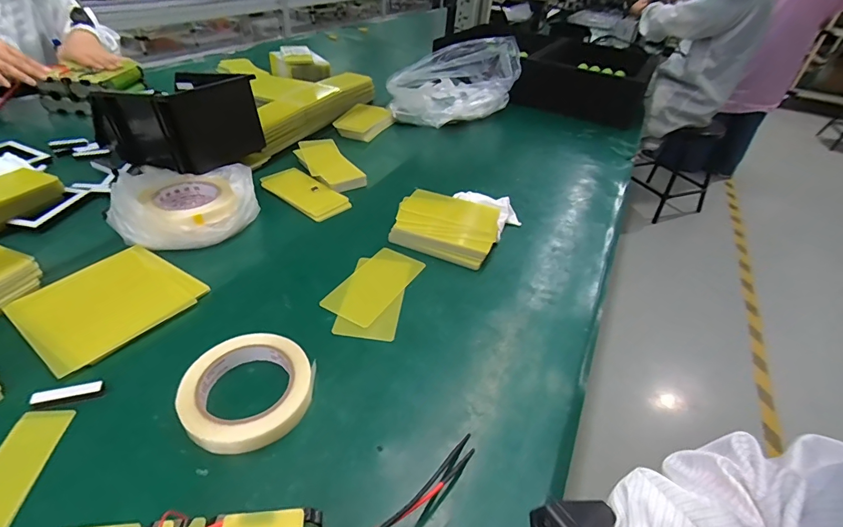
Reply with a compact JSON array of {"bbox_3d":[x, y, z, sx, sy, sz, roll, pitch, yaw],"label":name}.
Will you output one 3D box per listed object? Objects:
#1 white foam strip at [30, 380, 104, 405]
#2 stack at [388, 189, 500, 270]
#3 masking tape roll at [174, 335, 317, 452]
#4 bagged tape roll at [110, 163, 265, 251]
[{"bbox_3d":[-0.315,0.115,0.367,0.052,0.006,0.012,-10,41,-18],"label":"white foam strip"},{"bbox_3d":[0.038,-0.056,0.608,0.144,0.032,0.116,18,41,15],"label":"stack"},{"bbox_3d":[-0.157,0.114,0.379,0.108,0.026,0.109,3,39,-2],"label":"masking tape roll"},{"bbox_3d":[-0.320,-0.085,0.573,0.155,0.068,0.143,3,39,-2],"label":"bagged tape roll"}]

